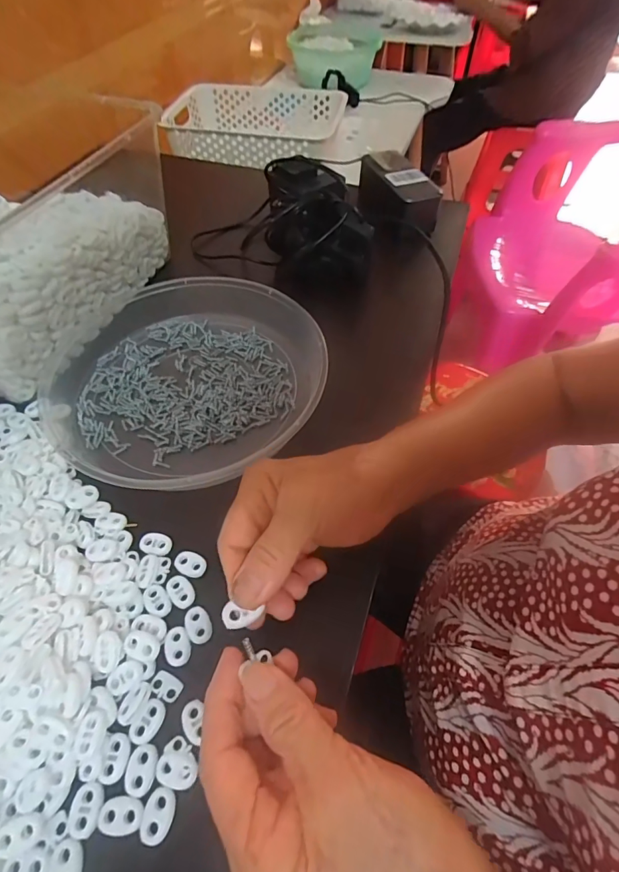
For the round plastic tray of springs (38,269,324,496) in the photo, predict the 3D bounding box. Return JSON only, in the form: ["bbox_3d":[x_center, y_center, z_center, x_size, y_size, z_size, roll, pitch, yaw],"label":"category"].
[{"bbox_3d":[-0.114,-0.055,0.374,0.238,0.037,0.229,0,55,-1],"label":"round plastic tray of springs"}]

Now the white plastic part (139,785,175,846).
[{"bbox_3d":[-0.078,0.195,0.218,0.015,0.004,0.022,11,55,7],"label":"white plastic part"}]

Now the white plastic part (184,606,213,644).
[{"bbox_3d":[-0.072,0.121,0.271,0.015,0.004,0.023,-26,59,-18],"label":"white plastic part"}]

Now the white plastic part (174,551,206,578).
[{"bbox_3d":[-0.083,0.089,0.293,0.022,0.004,0.015,20,57,13],"label":"white plastic part"}]

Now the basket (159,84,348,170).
[{"bbox_3d":[-0.110,-0.568,0.782,0.315,0.078,0.211,10,55,6],"label":"basket"}]

